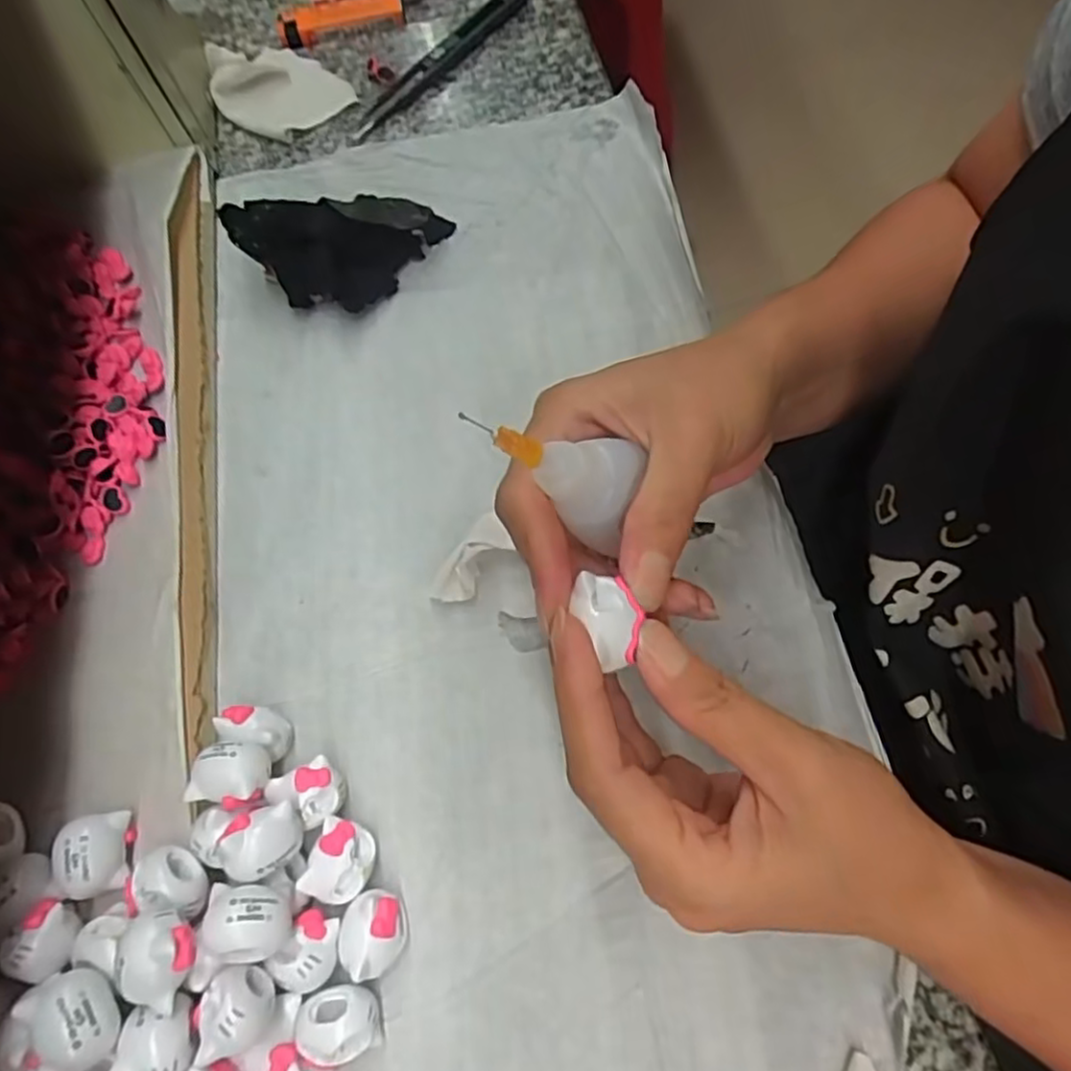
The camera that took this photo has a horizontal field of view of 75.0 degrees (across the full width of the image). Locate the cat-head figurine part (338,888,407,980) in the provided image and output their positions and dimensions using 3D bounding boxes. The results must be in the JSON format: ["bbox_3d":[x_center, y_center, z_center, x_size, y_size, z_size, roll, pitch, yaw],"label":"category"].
[{"bbox_3d":[-0.053,0.131,0.230,0.021,0.017,0.025,-7,66,2],"label":"cat-head figurine part"}]

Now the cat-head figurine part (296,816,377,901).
[{"bbox_3d":[-0.066,0.111,0.239,0.020,0.017,0.025,11,68,9],"label":"cat-head figurine part"}]

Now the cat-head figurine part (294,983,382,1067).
[{"bbox_3d":[-0.063,0.154,0.221,0.025,0.017,0.020,-8,66,1],"label":"cat-head figurine part"}]

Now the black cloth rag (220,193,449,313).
[{"bbox_3d":[-0.096,-0.137,0.340,0.104,0.025,0.055,-4,66,-3],"label":"black cloth rag"}]

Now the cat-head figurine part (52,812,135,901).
[{"bbox_3d":[-0.149,0.106,0.232,0.022,0.016,0.025,-13,66,-1],"label":"cat-head figurine part"}]

